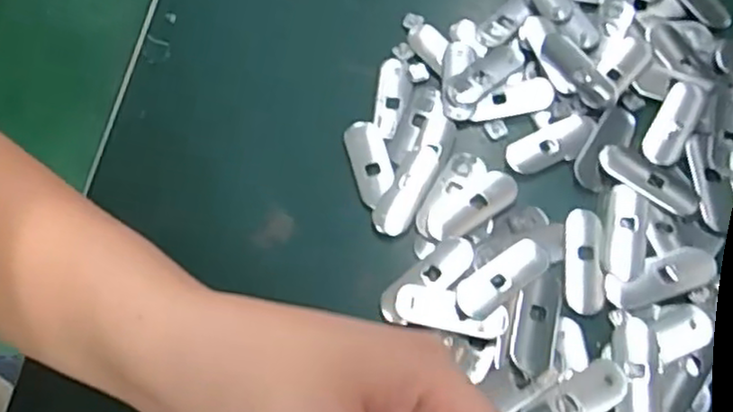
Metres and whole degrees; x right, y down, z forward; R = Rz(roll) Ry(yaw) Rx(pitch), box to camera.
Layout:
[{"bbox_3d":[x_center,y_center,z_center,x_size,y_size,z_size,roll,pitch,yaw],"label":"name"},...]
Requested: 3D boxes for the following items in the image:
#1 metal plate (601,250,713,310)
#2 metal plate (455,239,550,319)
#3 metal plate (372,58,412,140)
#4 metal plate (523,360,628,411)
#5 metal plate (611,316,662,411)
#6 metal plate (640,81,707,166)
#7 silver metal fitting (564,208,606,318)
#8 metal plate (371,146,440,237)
[{"bbox_3d":[0.134,0.033,0.317,0.050,0.004,0.017,-15,64,-4],"label":"metal plate"},{"bbox_3d":[0.062,0.033,0.322,0.050,0.004,0.019,-33,66,-13],"label":"metal plate"},{"bbox_3d":[0.014,-0.058,0.376,0.017,0.004,0.050,6,64,6],"label":"metal plate"},{"bbox_3d":[0.087,0.084,0.296,0.049,0.004,0.017,-30,66,-11],"label":"metal plate"},{"bbox_3d":[0.115,0.074,0.299,0.020,0.005,0.052,2,64,4],"label":"metal plate"},{"bbox_3d":[0.155,-0.043,0.351,0.019,0.006,0.051,29,69,16],"label":"metal plate"},{"bbox_3d":[0.101,0.025,0.326,0.017,0.005,0.049,4,64,5],"label":"silver metal fitting"},{"bbox_3d":[0.021,-0.009,0.347,0.018,0.004,0.053,26,68,15],"label":"metal plate"}]

